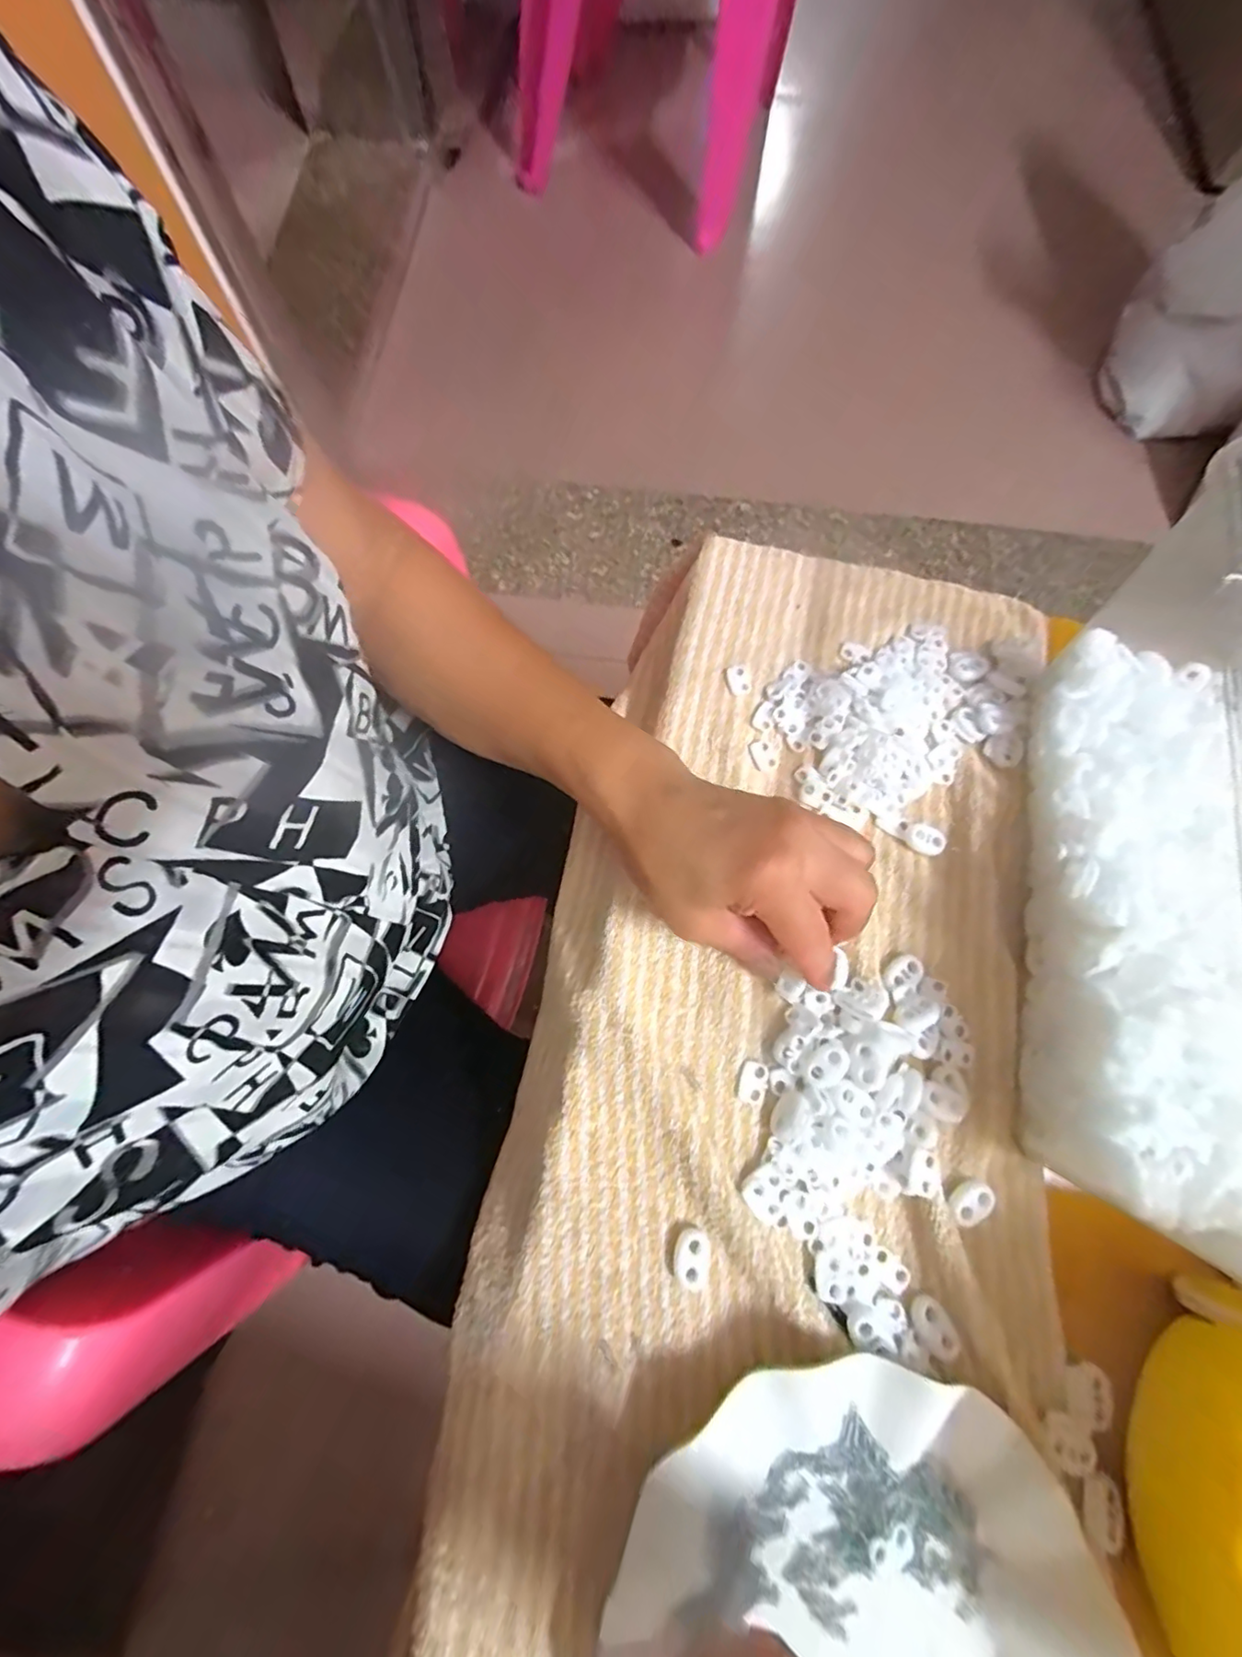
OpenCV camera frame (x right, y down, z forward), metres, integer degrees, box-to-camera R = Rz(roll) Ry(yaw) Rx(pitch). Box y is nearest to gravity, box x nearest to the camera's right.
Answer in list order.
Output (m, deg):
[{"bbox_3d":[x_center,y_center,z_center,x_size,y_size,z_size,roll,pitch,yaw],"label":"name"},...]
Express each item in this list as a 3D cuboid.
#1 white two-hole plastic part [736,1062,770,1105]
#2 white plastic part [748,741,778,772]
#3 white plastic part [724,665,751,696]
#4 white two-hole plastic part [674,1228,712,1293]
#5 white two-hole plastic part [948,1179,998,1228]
[{"bbox_3d":[0.063,0.121,0.276,0.013,0.004,0.018,12,73,6],"label":"white two-hole plastic part"},{"bbox_3d":[0.081,-0.041,0.326,0.013,0.004,0.020,-17,72,-3],"label":"white plastic part"},{"bbox_3d":[0.069,-0.087,0.341,0.012,0.004,0.019,-15,72,-2],"label":"white plastic part"},{"bbox_3d":[0.031,0.189,0.253,0.016,0.004,0.023,5,72,4],"label":"white two-hole plastic part"},{"bbox_3d":[0.158,0.169,0.261,0.021,0.004,0.015,-34,74,-8],"label":"white two-hole plastic part"}]

